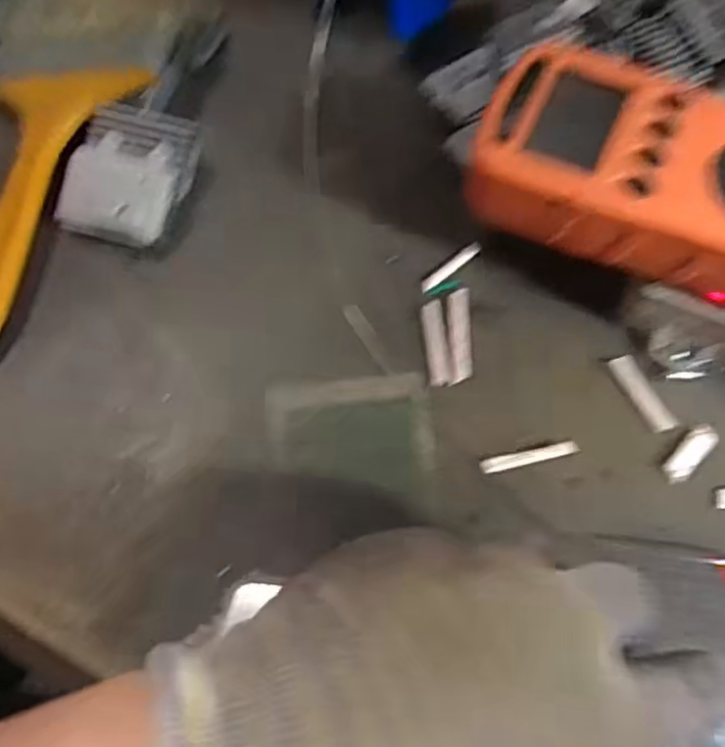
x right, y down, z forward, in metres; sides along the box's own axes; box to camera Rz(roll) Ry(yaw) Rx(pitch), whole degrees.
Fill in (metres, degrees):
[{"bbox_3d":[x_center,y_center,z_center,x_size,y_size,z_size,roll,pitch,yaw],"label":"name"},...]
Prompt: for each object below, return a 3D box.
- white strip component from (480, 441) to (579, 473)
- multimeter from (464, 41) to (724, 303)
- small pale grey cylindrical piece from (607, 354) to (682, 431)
[{"bbox_3d":[0.064,0.032,0.262,0.038,0.004,0.006,-12,69,-4],"label":"white strip component"},{"bbox_3d":[0.106,-0.071,0.248,0.128,0.029,0.072,17,70,7],"label":"multimeter"},{"bbox_3d":[0.112,0.007,0.272,0.011,0.004,0.034,-24,71,-9],"label":"small pale grey cylindrical piece"}]

